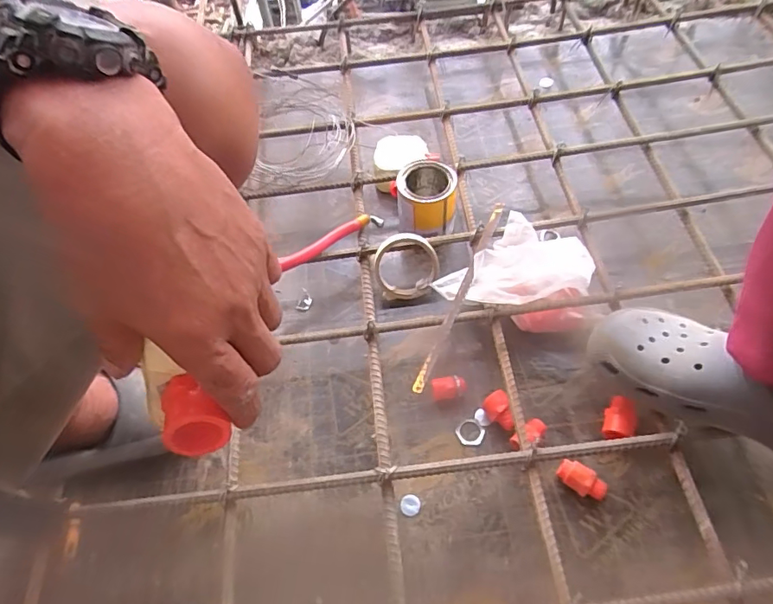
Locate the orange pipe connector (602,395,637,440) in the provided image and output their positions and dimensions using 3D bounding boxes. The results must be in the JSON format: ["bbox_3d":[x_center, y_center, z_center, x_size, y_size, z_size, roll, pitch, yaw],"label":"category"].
[{"bbox_3d":[0.268,0.138,0.577,0.035,0.029,0.057,15,60,14],"label":"orange pipe connector"}]

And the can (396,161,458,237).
[{"bbox_3d":[0.057,-0.150,0.714,0.085,0.063,0.103,4,58,7],"label":"can"}]

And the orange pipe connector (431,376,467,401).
[{"bbox_3d":[0.077,0.107,0.615,0.040,0.022,0.023,-5,58,1],"label":"orange pipe connector"}]

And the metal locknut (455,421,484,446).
[{"bbox_3d":[0.101,0.156,0.594,0.032,0.004,0.032,-2,58,4],"label":"metal locknut"}]

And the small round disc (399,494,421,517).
[{"bbox_3d":[0.027,0.227,0.556,0.022,0.004,0.022,-2,58,4],"label":"small round disc"}]

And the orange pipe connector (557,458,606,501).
[{"bbox_3d":[0.213,0.196,0.544,0.052,0.025,0.027,29,65,21],"label":"orange pipe connector"}]

